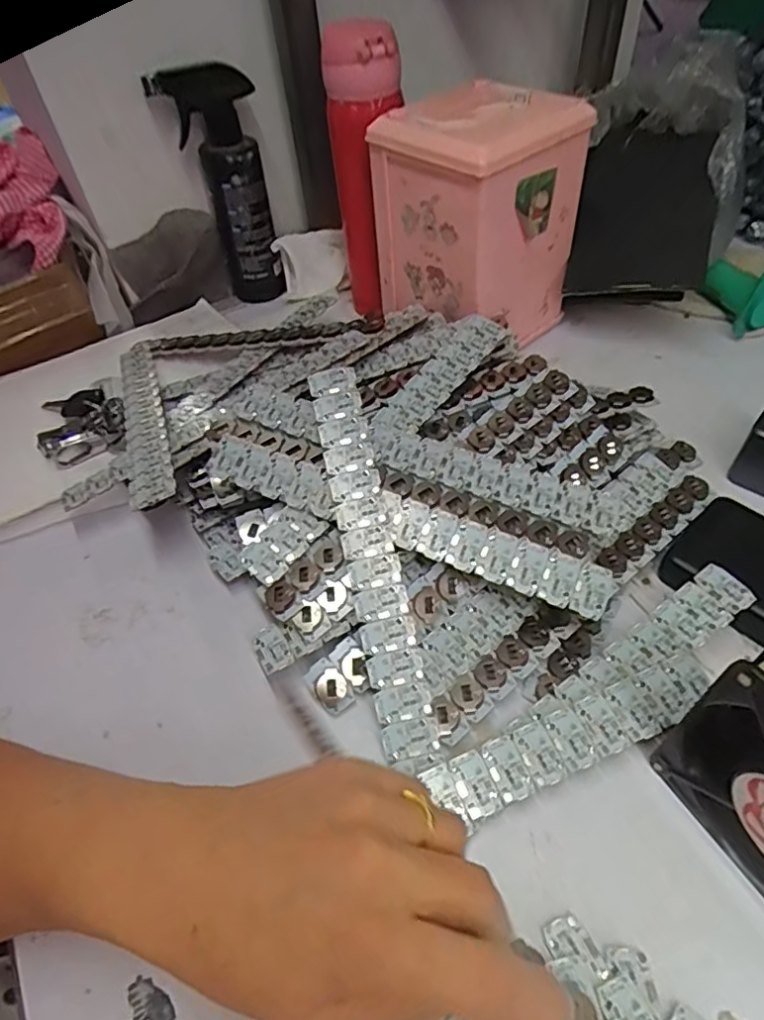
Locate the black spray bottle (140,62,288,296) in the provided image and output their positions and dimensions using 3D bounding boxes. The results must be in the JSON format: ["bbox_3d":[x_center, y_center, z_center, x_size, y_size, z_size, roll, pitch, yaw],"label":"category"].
[{"bbox_3d":[-0.148,-0.301,0.565,0.080,0.198,0.061,-18,51,-10],"label":"black spray bottle"}]

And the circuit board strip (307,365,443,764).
[{"bbox_3d":[-0.008,0.020,0.341,0.029,0.007,0.229,-12,71,-5],"label":"circuit board strip"}]

